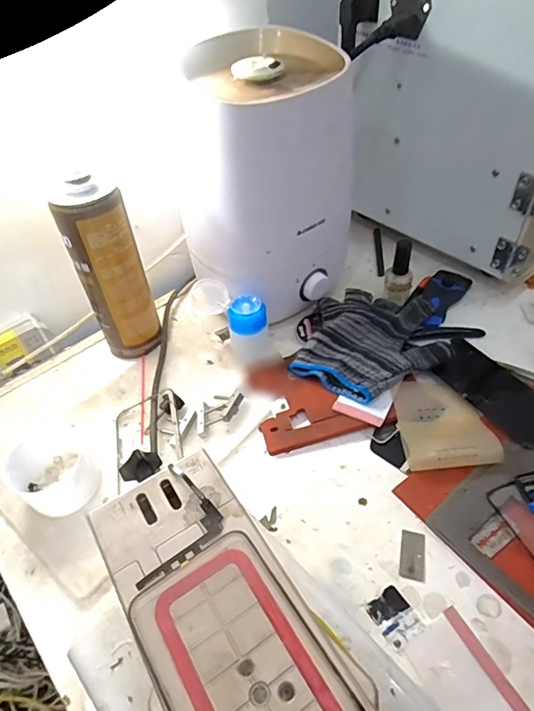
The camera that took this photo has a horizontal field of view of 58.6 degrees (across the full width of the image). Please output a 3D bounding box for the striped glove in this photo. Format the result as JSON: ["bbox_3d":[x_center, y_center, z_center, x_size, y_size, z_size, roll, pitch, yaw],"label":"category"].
[{"bbox_3d":[0.125,-0.018,0.517,0.163,0.040,0.166,-2,46,2],"label":"striped glove"}]

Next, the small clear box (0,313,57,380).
[{"bbox_3d":[-0.294,-0.006,0.539,0.093,0.051,0.033,-33,52,-25],"label":"small clear box"}]

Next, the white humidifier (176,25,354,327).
[{"bbox_3d":[0.005,-0.179,0.502,0.163,0.232,0.136,-30,51,-22],"label":"white humidifier"}]

